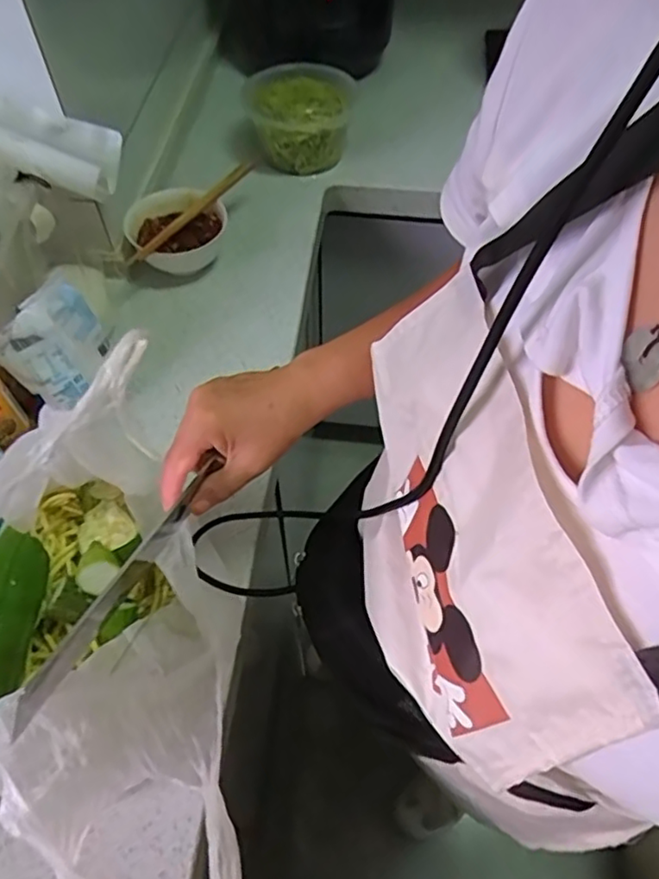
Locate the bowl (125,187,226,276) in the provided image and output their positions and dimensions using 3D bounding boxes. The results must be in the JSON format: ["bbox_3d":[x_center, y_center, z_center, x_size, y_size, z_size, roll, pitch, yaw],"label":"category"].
[{"bbox_3d":[-0.190,-0.257,0.796,0.122,0.062,0.115,-27,60,-17],"label":"bowl"}]

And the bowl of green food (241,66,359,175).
[{"bbox_3d":[-0.045,-0.485,0.942,0.152,0.087,0.165,6,56,4],"label":"bowl of green food"}]

